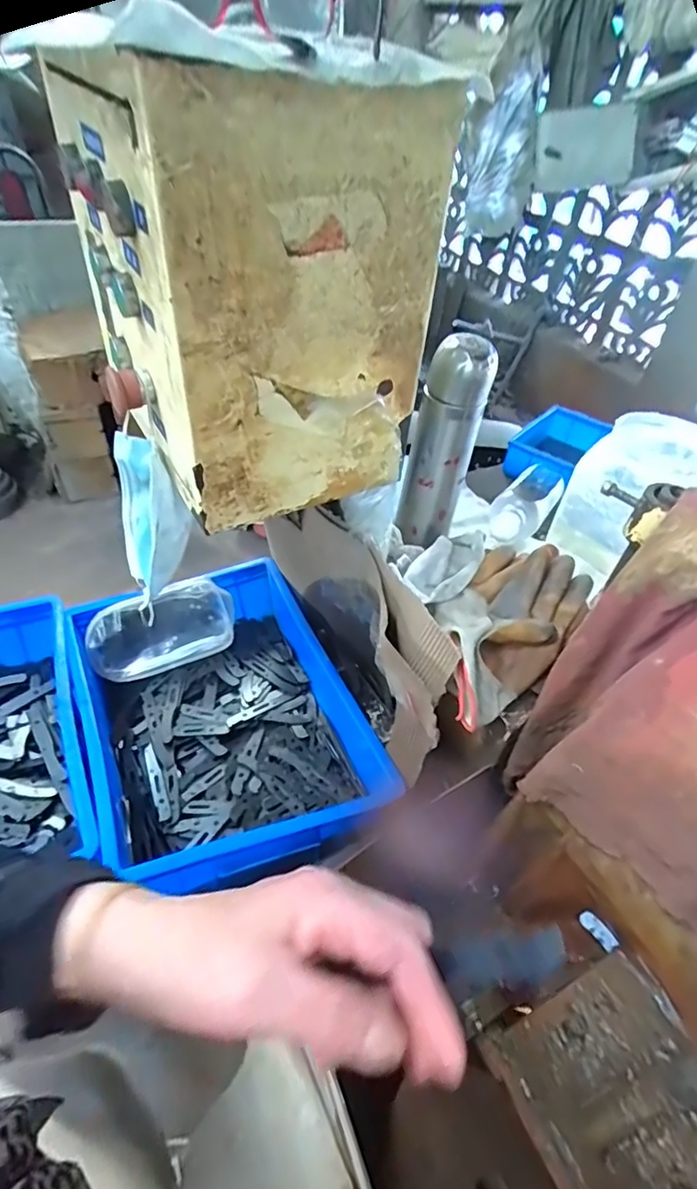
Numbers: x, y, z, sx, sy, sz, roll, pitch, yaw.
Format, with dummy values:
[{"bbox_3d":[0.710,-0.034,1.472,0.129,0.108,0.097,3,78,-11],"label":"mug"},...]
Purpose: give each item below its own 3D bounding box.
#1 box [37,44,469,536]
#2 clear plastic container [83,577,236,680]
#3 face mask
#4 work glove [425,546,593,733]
[{"bbox_3d":[-0.077,-0.234,0.445,0.211,0.275,0.195,-20,50,-25],"label":"box"},{"bbox_3d":[-0.264,0.046,0.785,0.195,0.115,0.040,-13,18,-15],"label":"clear plastic container"},{"bbox_3d":[-0.192,-0.073,0.542,0.043,0.180,0.095,-17,52,-36],"label":"face mask"},{"bbox_3d":[0.149,0.027,0.547,0.177,0.074,0.121,-29,55,-31],"label":"work glove"}]

